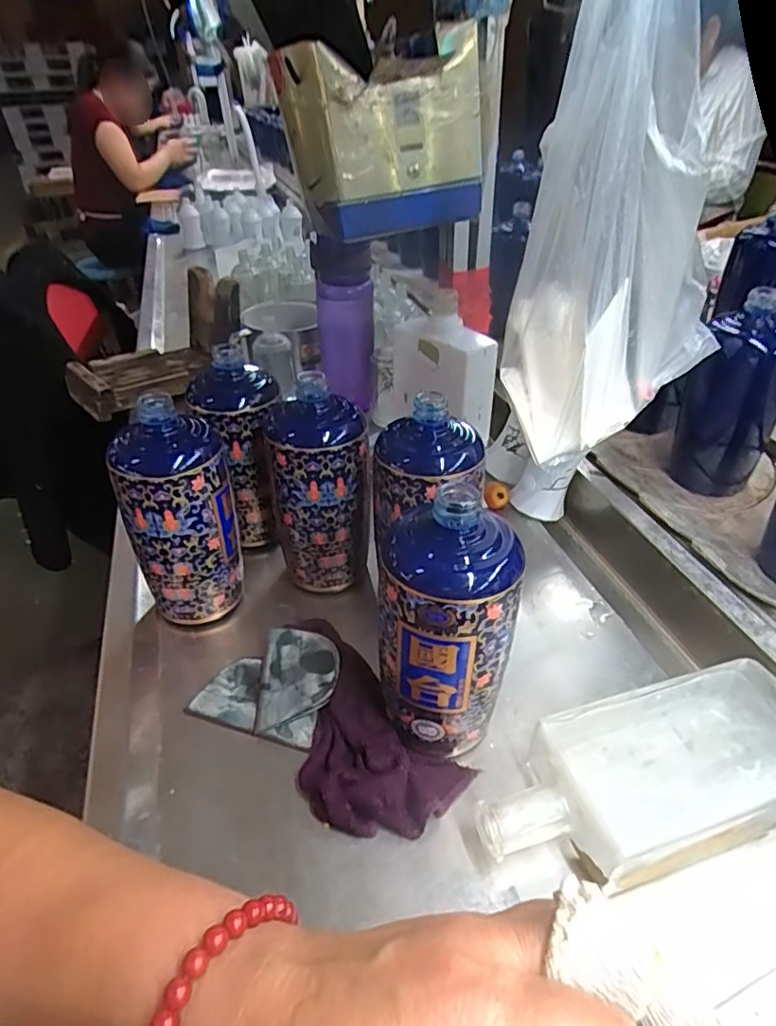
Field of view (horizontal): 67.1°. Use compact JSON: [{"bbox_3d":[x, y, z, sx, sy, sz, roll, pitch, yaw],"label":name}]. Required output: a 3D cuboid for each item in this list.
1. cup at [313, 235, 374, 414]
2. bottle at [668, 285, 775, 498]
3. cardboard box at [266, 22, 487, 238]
[{"bbox_3d":[-0.056,-0.248,0.765,0.075,0.212,0.087,-6,38,-4],"label":"cup"},{"bbox_3d":[0.322,-0.107,0.554,0.077,0.167,0.060,-19,40,-19],"label":"bottle"},{"bbox_3d":[-0.007,-0.324,0.511,0.158,0.129,0.100,-16,39,-15],"label":"cardboard box"}]

